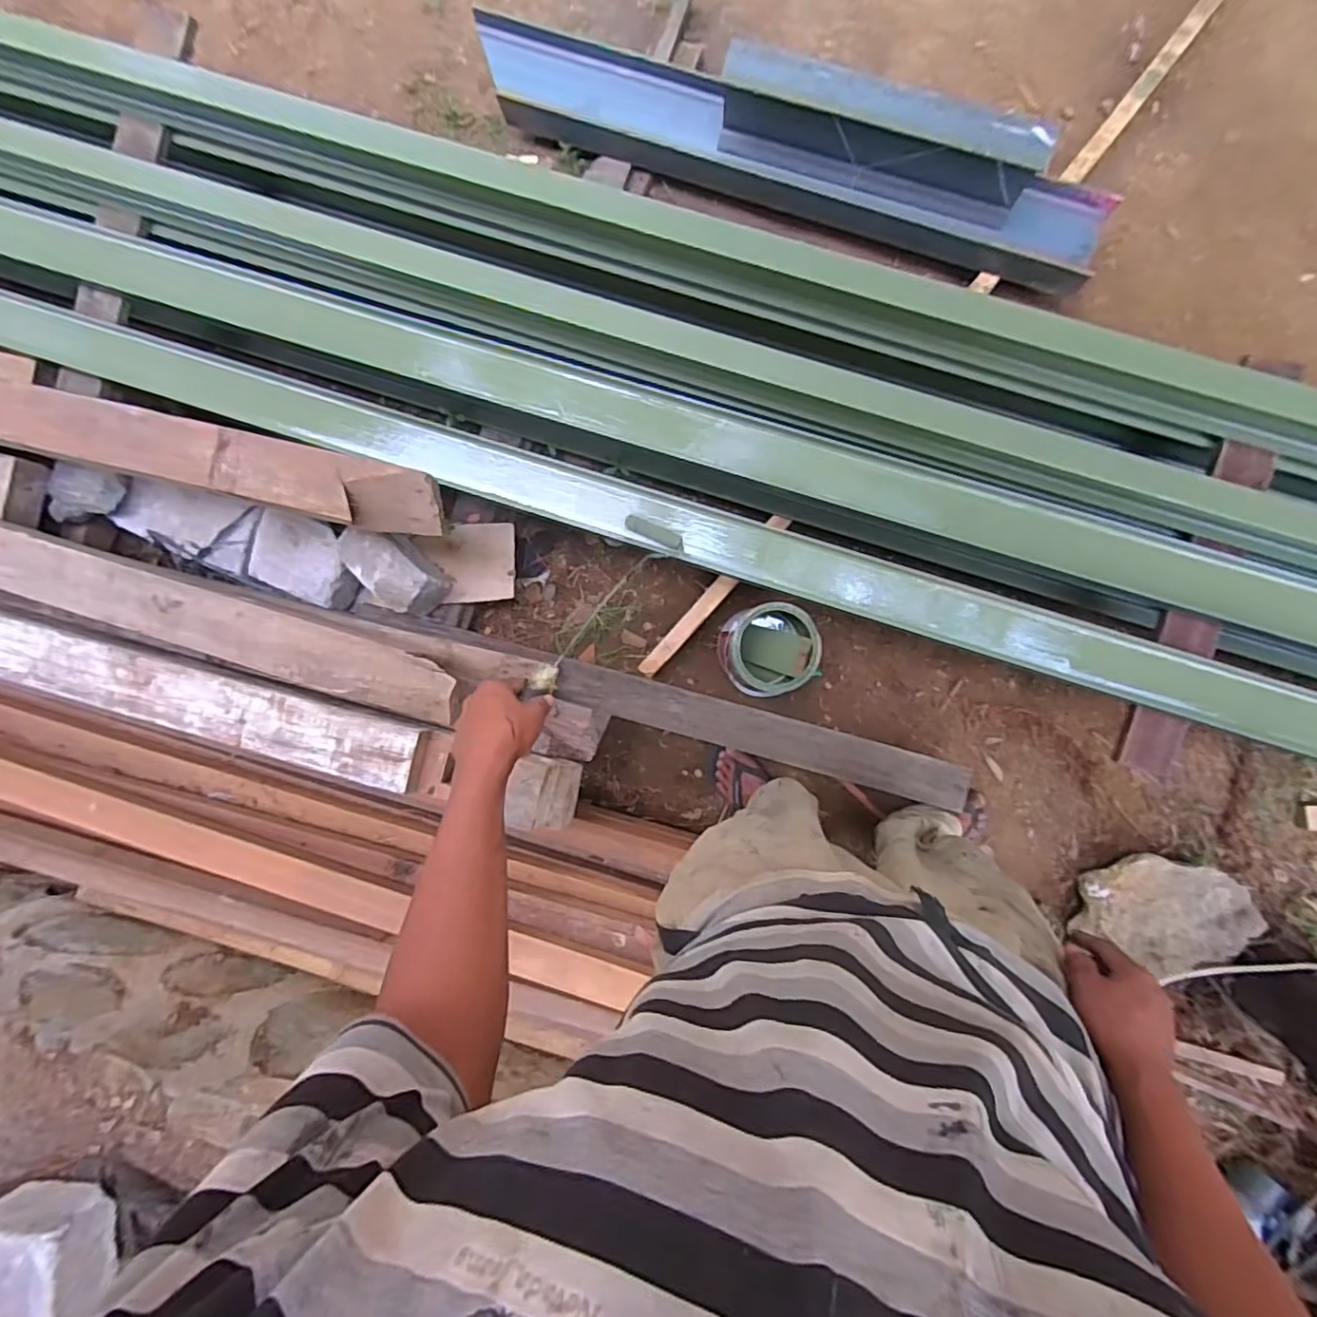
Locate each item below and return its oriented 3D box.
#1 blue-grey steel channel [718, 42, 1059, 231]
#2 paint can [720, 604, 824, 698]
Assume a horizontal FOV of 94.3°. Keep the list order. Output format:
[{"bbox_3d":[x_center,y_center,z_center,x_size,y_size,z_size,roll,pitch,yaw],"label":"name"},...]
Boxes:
[{"bbox_3d":[0.398,-0.957,1.119,0.585,0.154,0.096,21,93,6],"label":"blue-grey steel channel"},{"bbox_3d":[0.216,-0.017,1.213,0.172,0.218,0.162,0,91,6],"label":"paint can"}]

